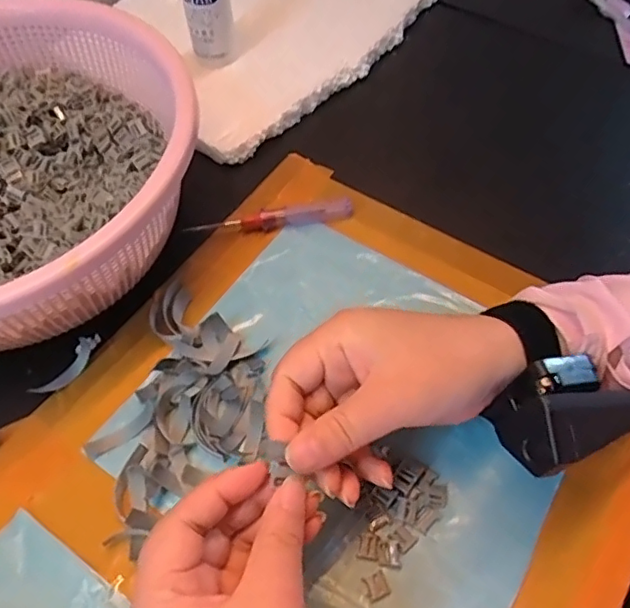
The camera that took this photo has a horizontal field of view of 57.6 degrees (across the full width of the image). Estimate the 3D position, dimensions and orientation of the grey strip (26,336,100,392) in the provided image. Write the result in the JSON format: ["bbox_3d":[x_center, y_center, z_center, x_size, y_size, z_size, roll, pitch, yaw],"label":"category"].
[{"bbox_3d":[-0.156,0.039,0.365,0.014,0.012,0.051,25,61,17],"label":"grey strip"}]

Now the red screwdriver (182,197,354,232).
[{"bbox_3d":[-0.031,-0.064,0.426,0.119,0.012,0.019,-11,57,-5],"label":"red screwdriver"}]

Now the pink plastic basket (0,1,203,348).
[{"bbox_3d":[-0.204,-0.074,0.381,0.257,0.107,0.249,-1,56,1],"label":"pink plastic basket"}]

